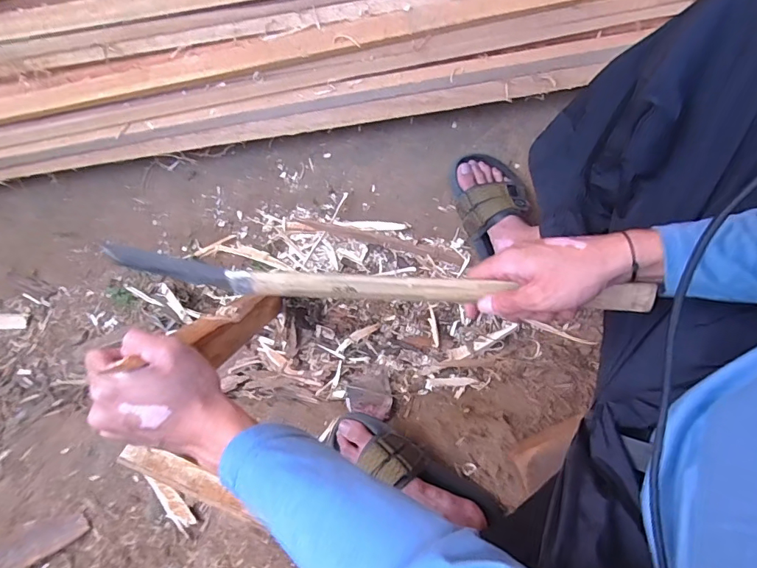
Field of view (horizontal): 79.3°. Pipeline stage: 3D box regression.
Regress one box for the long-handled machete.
[{"bbox_3d":[-0.032,-0.003,0.479,0.570,0.030,0.031,4,75,13],"label":"long-handled machete"}]

